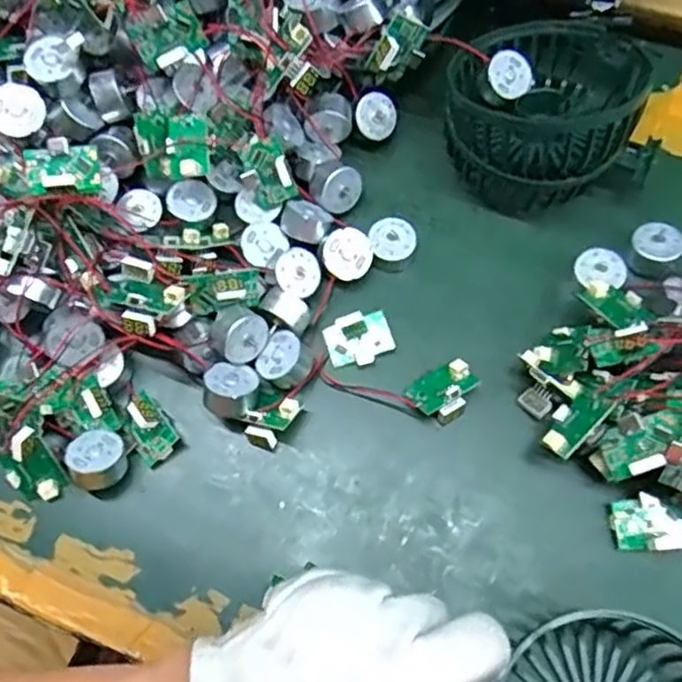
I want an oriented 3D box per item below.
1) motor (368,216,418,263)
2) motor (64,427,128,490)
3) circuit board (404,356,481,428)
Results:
[{"bbox_3d":[0.025,-0.048,0.327,0.021,0.016,0.021,0,70,1],"label":"motor"},{"bbox_3d":[-0.104,0.051,0.290,0.023,0.018,0.024,-24,71,-8],"label":"motor"},{"bbox_3d":[0.046,0.023,0.297,0.030,0.017,0.024,-43,74,-13],"label":"circuit board"}]

